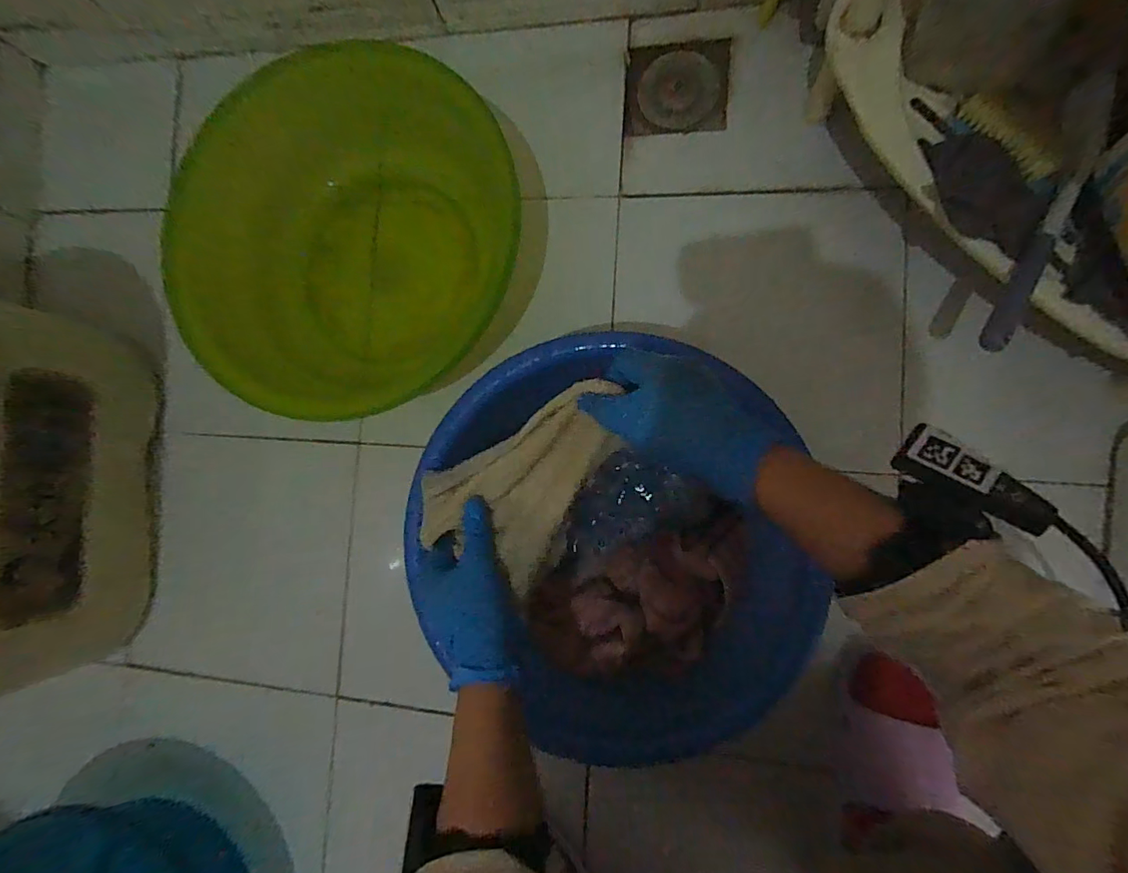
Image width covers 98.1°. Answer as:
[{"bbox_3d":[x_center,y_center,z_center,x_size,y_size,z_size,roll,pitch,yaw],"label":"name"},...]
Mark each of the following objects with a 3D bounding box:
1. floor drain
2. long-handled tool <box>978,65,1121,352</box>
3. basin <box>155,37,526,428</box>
[{"bbox_3d":[0.129,-0.396,0.557,0.112,0.009,0.099,2,85,8],"label":"floor drain"},{"bbox_3d":[0.387,-0.177,0.383,0.029,0.018,0.240,22,88,9],"label":"long-handled tool"},{"bbox_3d":[-0.251,-0.230,0.561,0.341,0.106,0.348,-1,85,8],"label":"basin"}]

